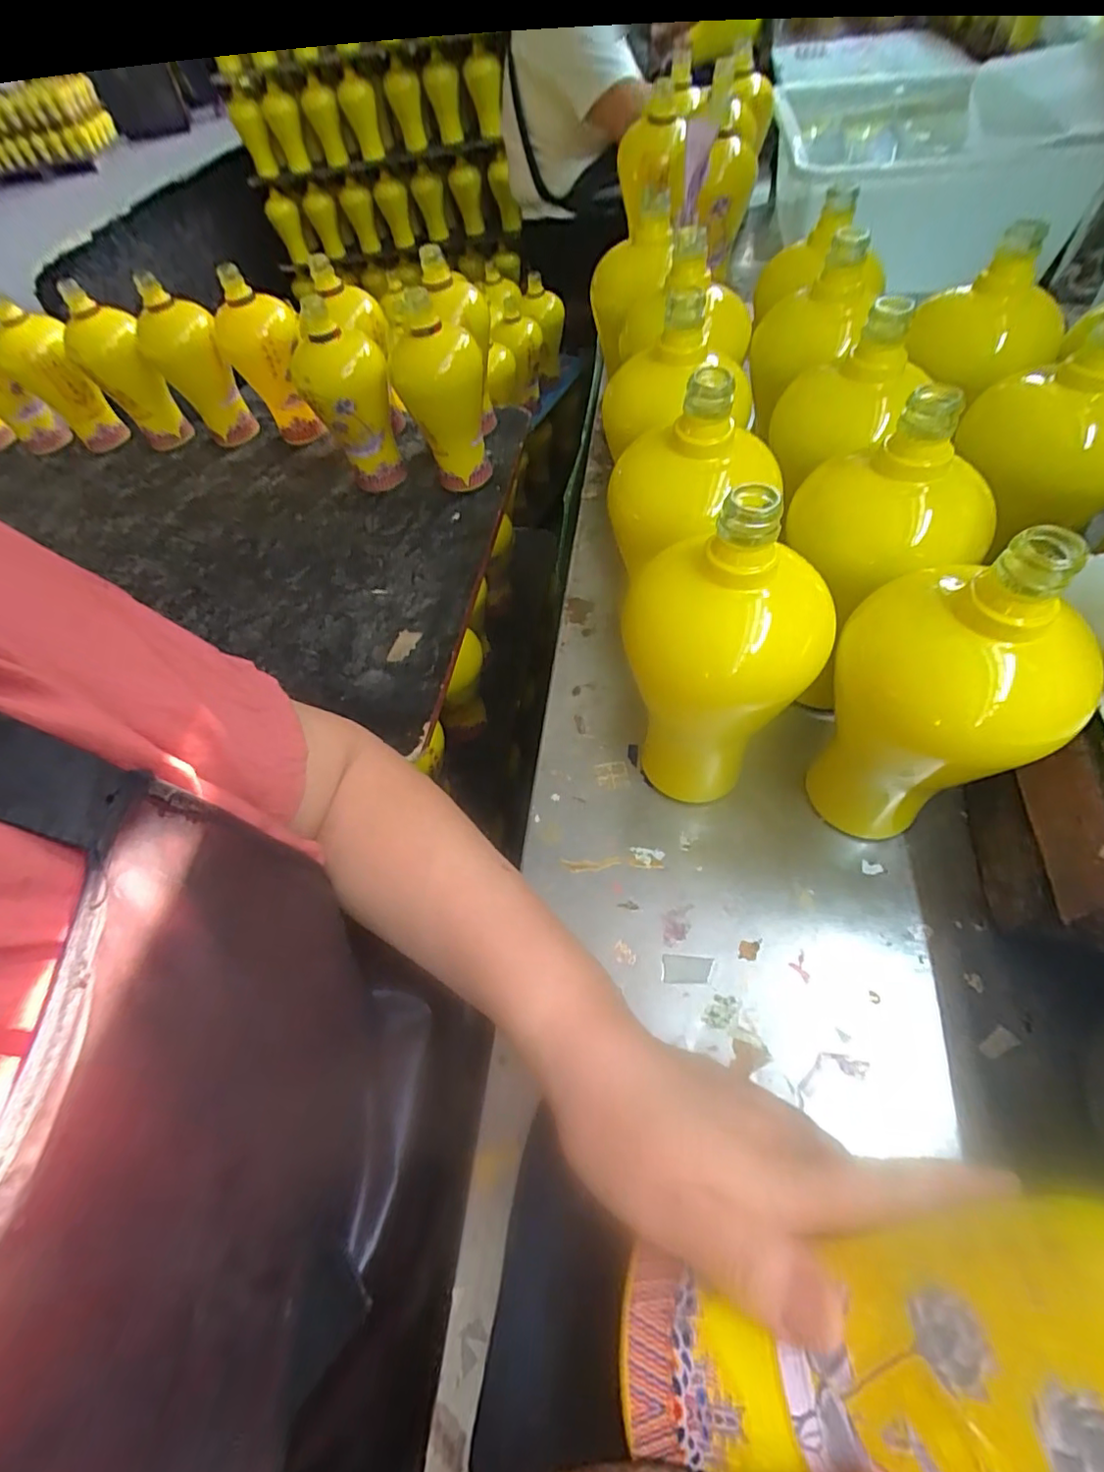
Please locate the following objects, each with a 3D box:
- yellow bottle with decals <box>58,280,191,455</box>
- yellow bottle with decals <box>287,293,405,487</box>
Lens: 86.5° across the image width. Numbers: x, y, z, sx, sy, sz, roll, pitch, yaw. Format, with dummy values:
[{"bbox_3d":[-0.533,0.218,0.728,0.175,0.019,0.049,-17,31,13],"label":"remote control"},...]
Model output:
[{"bbox_3d":[-0.575,-0.503,0.809,0.104,0.212,0.080,-5,55,2],"label":"yellow bottle with decals"},{"bbox_3d":[-0.240,-0.388,0.700,0.093,0.209,0.083,-25,57,-7],"label":"yellow bottle with decals"}]

